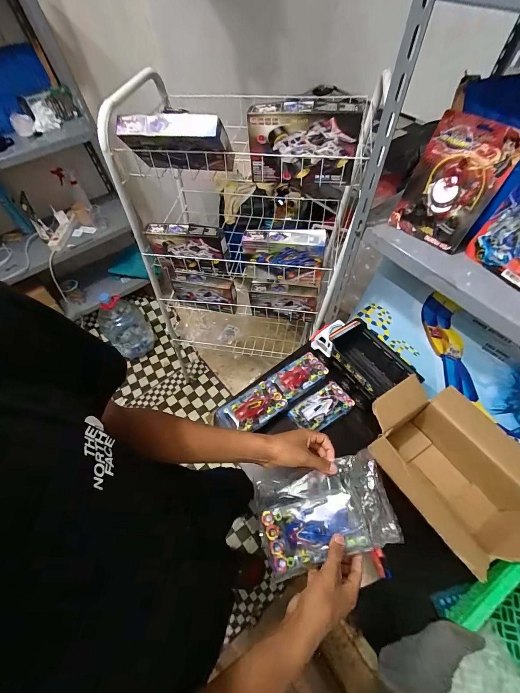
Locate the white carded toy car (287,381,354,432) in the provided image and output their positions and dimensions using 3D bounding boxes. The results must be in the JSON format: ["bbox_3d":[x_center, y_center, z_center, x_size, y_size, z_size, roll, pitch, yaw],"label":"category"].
[{"bbox_3d":[0.176,0.171,0.860,0.178,0.038,0.097,-30,60,-14],"label":"white carded toy car"}]

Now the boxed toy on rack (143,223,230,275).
[{"bbox_3d":[-0.214,-0.303,0.945,0.246,0.158,0.055,10,59,10],"label":"boxed toy on rack"}]

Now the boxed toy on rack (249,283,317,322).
[{"bbox_3d":[0.082,-0.161,1.070,0.228,0.144,0.058,7,58,8],"label":"boxed toy on rack"}]

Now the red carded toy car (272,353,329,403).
[{"bbox_3d":[0.123,0.090,0.930,0.163,0.023,0.098,-34,61,-16],"label":"red carded toy car"}]

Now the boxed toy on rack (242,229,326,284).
[{"bbox_3d":[0.068,-0.266,0.891,0.227,0.152,0.066,4,58,6],"label":"boxed toy on rack"}]

